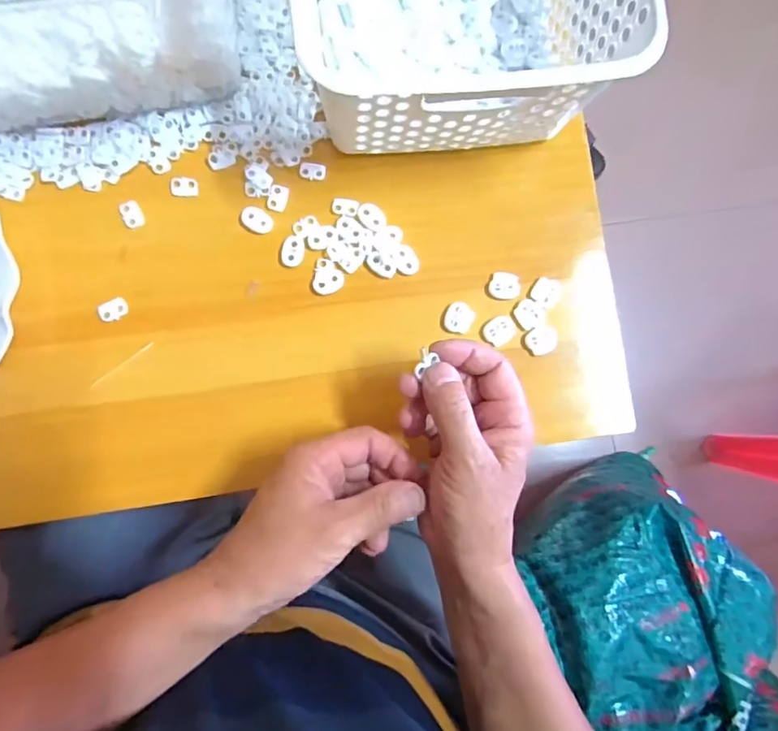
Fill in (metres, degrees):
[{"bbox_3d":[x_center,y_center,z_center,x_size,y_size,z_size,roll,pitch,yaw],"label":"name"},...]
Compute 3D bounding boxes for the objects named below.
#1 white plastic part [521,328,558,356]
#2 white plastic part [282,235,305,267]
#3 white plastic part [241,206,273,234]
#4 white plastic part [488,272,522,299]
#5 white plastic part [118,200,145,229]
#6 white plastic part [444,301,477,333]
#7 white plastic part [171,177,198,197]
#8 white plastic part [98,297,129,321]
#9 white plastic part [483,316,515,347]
[{"bbox_3d":[0.114,-0.018,0.390,0.025,0.006,0.021,-27,88,-6],"label":"white plastic part"},{"bbox_3d":[-0.069,-0.083,0.376,0.017,0.004,0.022,4,85,-5],"label":"white plastic part"},{"bbox_3d":[-0.096,-0.106,0.377,0.024,0.004,0.016,31,84,-2],"label":"white plastic part"},{"bbox_3d":[0.088,-0.060,0.391,0.024,0.005,0.020,7,85,-4],"label":"white plastic part"},{"bbox_3d":[-0.185,-0.109,0.373,0.014,0.004,0.020,-25,88,-6],"label":"white plastic part"},{"bbox_3d":[0.052,-0.035,0.383,0.021,0.008,0.022,0,86,-5],"label":"white plastic part"},{"bbox_3d":[-0.149,-0.130,0.376,0.019,0.004,0.014,4,85,-5],"label":"white plastic part"},{"bbox_3d":[-0.196,-0.040,0.370,0.020,0.007,0.013,-38,89,-7],"label":"white plastic part"},{"bbox_3d":[0.082,-0.026,0.385,0.024,0.006,0.019,-38,89,-7],"label":"white plastic part"}]

